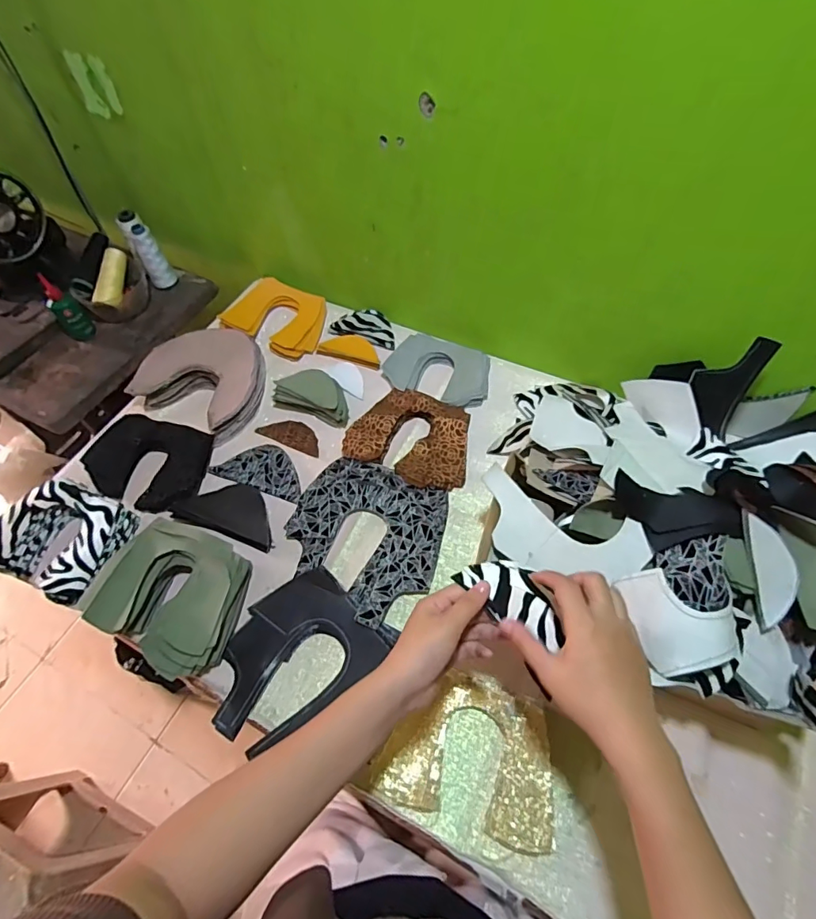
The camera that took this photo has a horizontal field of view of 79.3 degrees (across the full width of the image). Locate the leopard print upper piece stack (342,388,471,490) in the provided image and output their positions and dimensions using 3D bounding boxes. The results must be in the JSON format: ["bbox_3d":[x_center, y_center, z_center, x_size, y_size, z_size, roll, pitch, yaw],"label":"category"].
[{"bbox_3d":[0.009,-0.033,0.701,0.171,0.021,0.134,24,61,17],"label":"leopard print upper piece stack"}]

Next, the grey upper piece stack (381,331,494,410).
[{"bbox_3d":[0.049,-0.137,0.766,0.161,0.026,0.114,24,61,17],"label":"grey upper piece stack"}]

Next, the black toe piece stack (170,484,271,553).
[{"bbox_3d":[-0.235,0.068,0.660,0.141,0.024,0.073,16,59,13],"label":"black toe piece stack"}]

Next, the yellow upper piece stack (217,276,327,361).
[{"bbox_3d":[-0.225,-0.247,0.847,0.176,0.024,0.126,24,71,12],"label":"yellow upper piece stack"}]

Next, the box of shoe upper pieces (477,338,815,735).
[{"bbox_3d":[0.289,0.046,0.554,0.375,0.152,0.392,18,60,14],"label":"box of shoe upper pieces"}]

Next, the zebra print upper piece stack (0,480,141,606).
[{"bbox_3d":[-0.442,0.099,0.631,0.159,0.043,0.132,19,60,14],"label":"zebra print upper piece stack"}]

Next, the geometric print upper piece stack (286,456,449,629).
[{"bbox_3d":[-0.056,0.094,0.629,0.197,0.016,0.191,21,60,15],"label":"geometric print upper piece stack"}]

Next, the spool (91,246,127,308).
[{"bbox_3d":[-0.521,-0.319,0.867,0.035,0.032,0.111,6,81,7],"label":"spool"}]

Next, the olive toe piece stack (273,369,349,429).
[{"bbox_3d":[-0.143,-0.099,0.738,0.127,0.045,0.056,23,61,16],"label":"olive toe piece stack"}]

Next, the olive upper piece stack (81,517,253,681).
[{"bbox_3d":[-0.274,0.156,0.578,0.167,0.042,0.148,20,60,15],"label":"olive upper piece stack"}]

